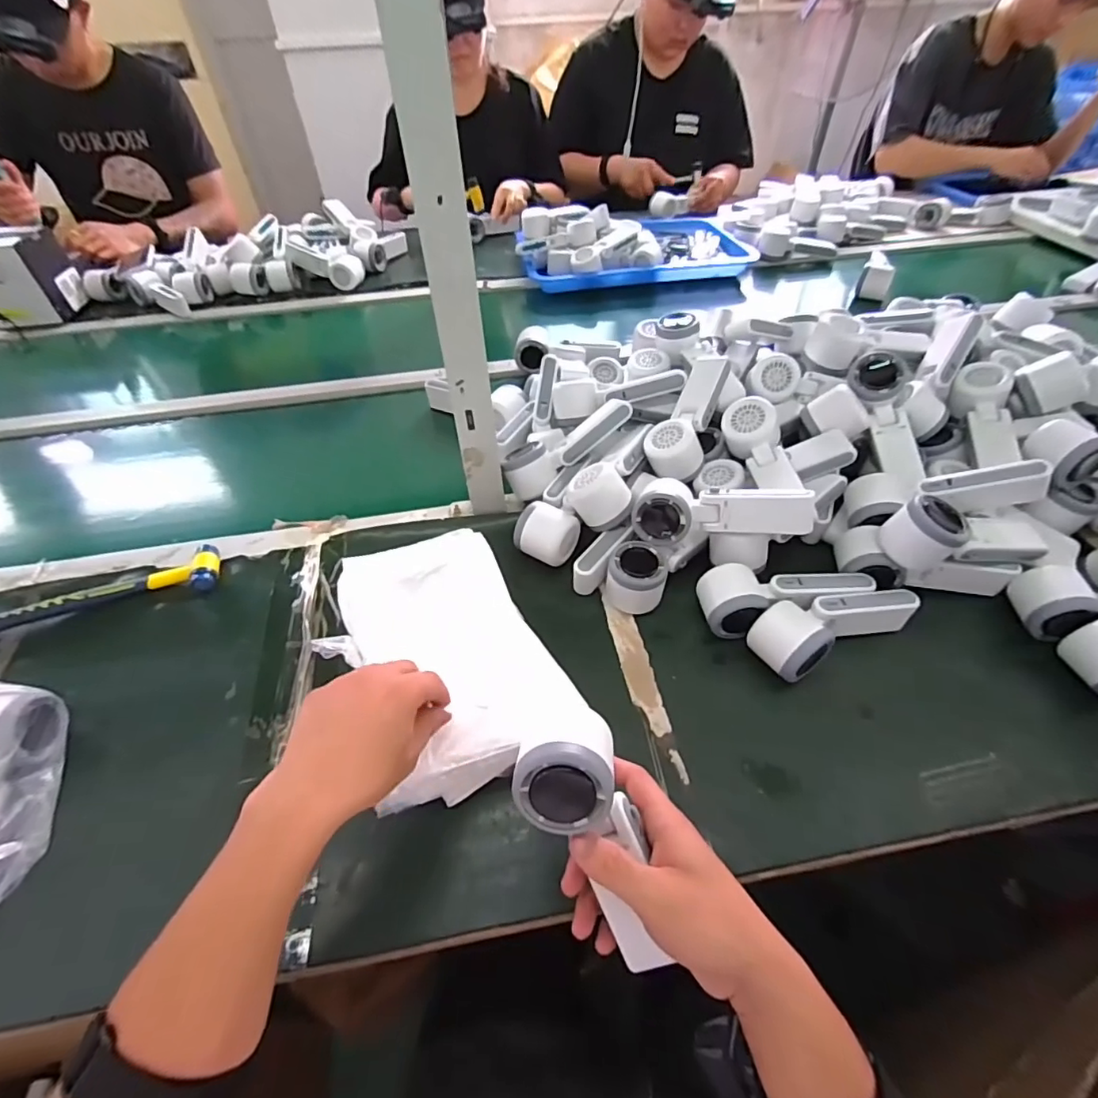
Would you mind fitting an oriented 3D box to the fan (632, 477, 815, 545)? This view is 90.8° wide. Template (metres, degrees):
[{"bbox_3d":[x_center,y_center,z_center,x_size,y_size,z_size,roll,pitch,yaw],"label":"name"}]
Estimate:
[{"bbox_3d":[0.171,-0.036,0.543,0.170,0.059,0.057,0,19,13],"label":"fan"}]

